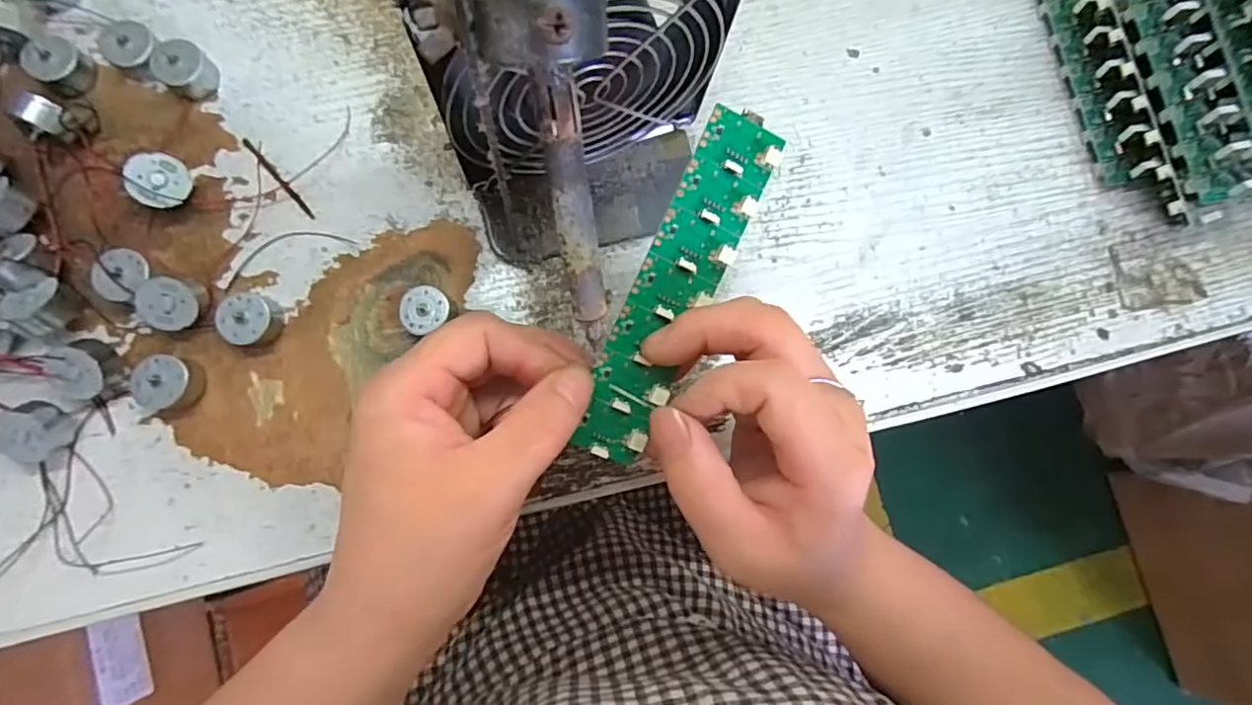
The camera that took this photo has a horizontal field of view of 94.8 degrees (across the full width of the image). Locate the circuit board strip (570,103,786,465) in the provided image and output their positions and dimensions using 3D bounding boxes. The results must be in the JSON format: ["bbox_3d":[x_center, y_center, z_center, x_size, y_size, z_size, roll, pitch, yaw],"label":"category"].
[{"bbox_3d":[0.019,-0.022,0.217,0.028,0.007,0.136,24,95,-2],"label":"circuit board strip"}]

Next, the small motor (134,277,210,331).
[{"bbox_3d":[-0.202,-0.020,0.257,0.023,0.020,0.021,2,81,-5],"label":"small motor"}]

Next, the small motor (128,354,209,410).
[{"bbox_3d":[-0.202,0.013,0.255,0.021,0.015,0.023,-3,82,-6],"label":"small motor"}]

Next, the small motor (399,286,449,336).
[{"bbox_3d":[-0.094,-0.020,0.271,0.022,0.014,0.020,1,82,-5],"label":"small motor"}]

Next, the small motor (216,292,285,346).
[{"bbox_3d":[-0.171,-0.015,0.262,0.022,0.014,0.023,1,82,-5],"label":"small motor"}]

